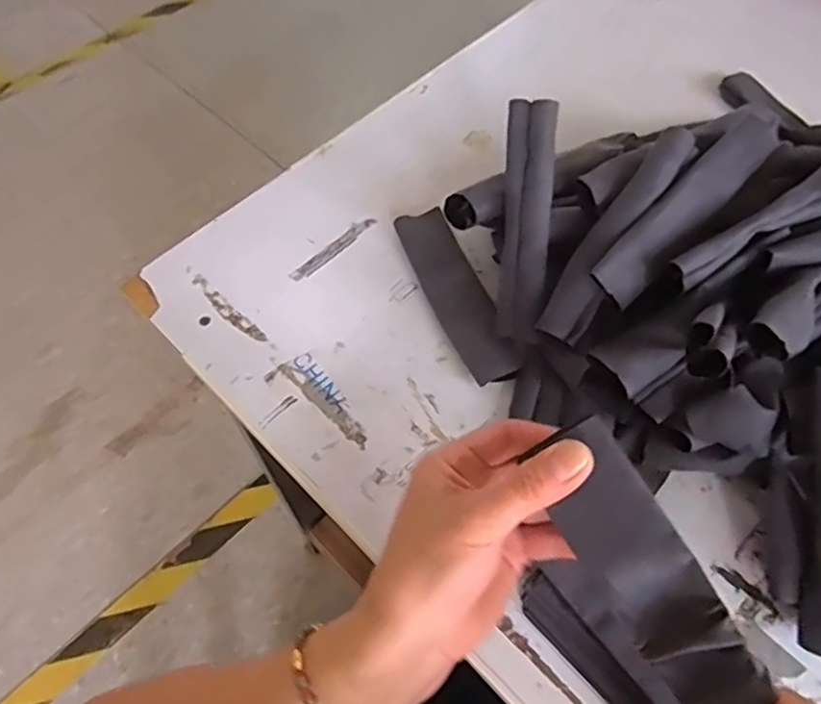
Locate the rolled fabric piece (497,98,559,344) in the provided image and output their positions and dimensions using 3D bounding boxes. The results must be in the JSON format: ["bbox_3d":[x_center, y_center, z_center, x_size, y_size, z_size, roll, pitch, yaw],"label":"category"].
[{"bbox_3d":[0.075,-0.084,0.431,0.029,0.022,0.152,3,98,1],"label":"rolled fabric piece"}]

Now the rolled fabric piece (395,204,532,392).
[{"bbox_3d":[0.032,-0.043,0.465,0.039,0.019,0.147,-22,62,-11],"label":"rolled fabric piece"}]

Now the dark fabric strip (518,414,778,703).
[{"bbox_3d":[0.099,0.093,0.286,0.042,0.018,0.124,-38,63,21],"label":"dark fabric strip"}]

